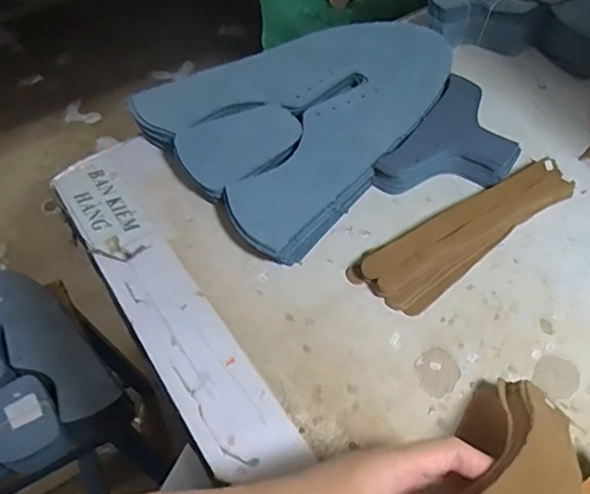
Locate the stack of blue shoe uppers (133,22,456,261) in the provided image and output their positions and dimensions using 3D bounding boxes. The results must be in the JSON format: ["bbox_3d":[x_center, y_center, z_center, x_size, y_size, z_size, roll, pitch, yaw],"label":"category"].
[{"bbox_3d":[0.025,-0.126,0.533,0.279,0.027,0.213,-34,60,-20],"label":"stack of blue shoe uppers"}]

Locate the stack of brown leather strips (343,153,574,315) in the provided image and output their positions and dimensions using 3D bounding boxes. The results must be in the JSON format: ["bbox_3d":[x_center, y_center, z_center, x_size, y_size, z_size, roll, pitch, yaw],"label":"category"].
[{"bbox_3d":[0.142,-0.011,0.451,0.195,0.024,0.056,-27,58,-16],"label":"stack of brown leather strips"}]

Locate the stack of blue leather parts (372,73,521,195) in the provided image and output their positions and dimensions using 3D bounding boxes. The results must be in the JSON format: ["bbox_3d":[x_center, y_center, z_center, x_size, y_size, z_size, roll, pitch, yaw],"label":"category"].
[{"bbox_3d":[0.145,-0.085,0.503,0.089,0.030,0.141,31,61,21],"label":"stack of blue leather parts"}]

